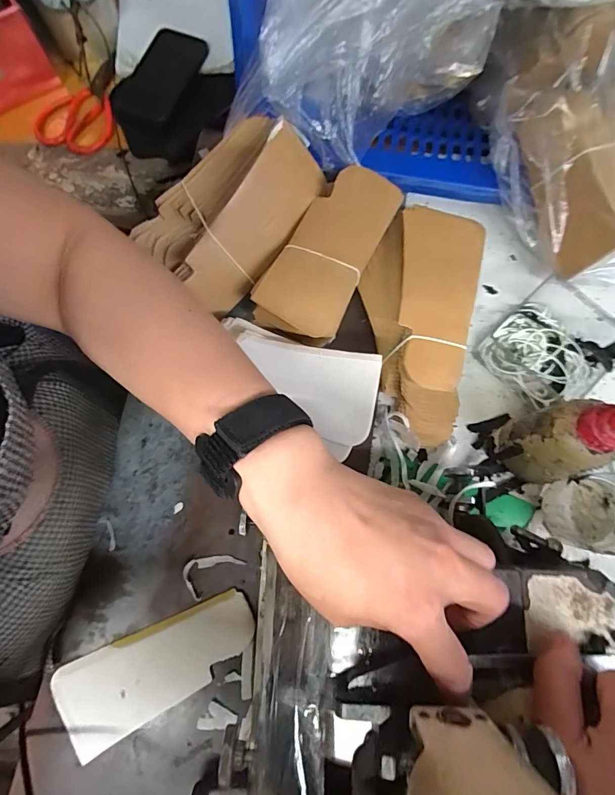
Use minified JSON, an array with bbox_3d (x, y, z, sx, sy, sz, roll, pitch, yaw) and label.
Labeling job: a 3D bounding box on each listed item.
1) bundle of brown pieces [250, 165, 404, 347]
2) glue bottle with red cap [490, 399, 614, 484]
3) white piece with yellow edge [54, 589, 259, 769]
[{"bbox_3d":[0.022,-0.144,0.396,0.080,0.034,0.187,25,76,6],"label":"bundle of brown pieces"},{"bbox_3d":[0.207,0.031,0.306,0.050,0.163,0.058,-4,75,-1],"label":"glue bottle with red cap"},{"bbox_3d":[-0.129,0.231,0.348,0.171,0.004,0.070,-29,77,-8],"label":"white piece with yellow edge"}]

